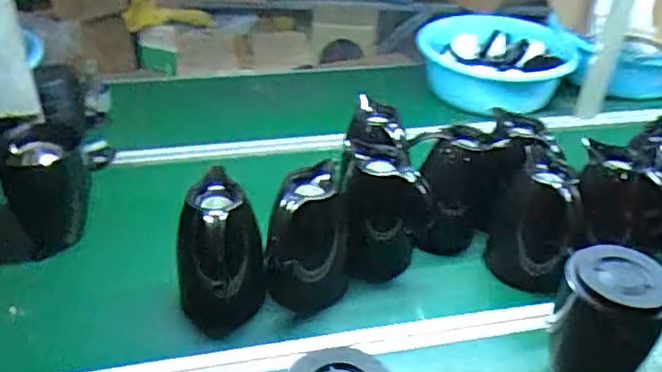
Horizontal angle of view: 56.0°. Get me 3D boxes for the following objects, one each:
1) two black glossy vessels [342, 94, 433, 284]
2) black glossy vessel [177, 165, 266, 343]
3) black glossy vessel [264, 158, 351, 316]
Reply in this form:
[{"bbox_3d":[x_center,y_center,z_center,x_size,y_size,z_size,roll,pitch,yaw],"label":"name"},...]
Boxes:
[{"bbox_3d":[0.095,0.010,1.055,0.145,0.218,0.245,1,36,-2],"label":"two black glossy vessels"},{"bbox_3d":[-0.159,0.102,0.904,0.107,0.215,0.121,16,38,18],"label":"black glossy vessel"},{"bbox_3d":[-0.036,0.083,0.946,0.107,0.225,0.101,28,43,31],"label":"black glossy vessel"}]

